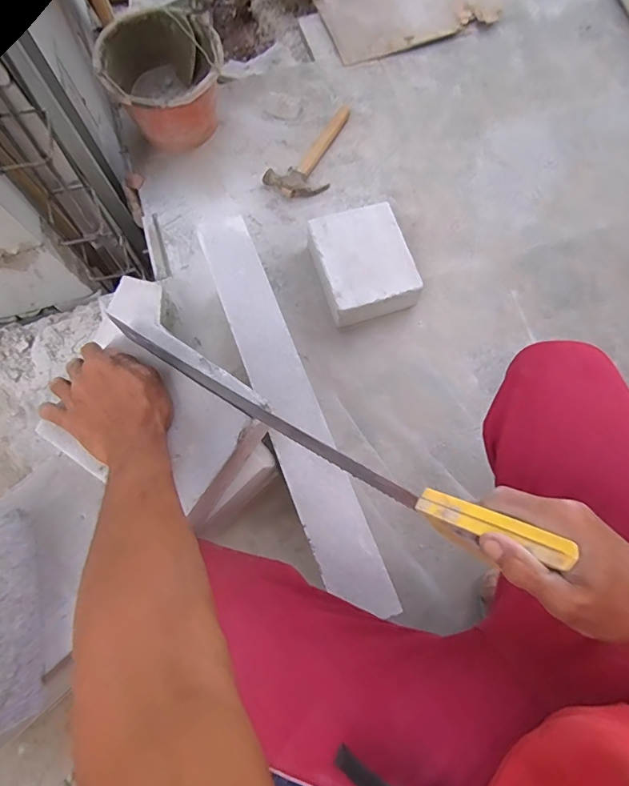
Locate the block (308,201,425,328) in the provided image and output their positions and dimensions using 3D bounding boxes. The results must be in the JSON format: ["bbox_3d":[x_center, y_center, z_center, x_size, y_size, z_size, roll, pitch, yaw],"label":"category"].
[{"bbox_3d":[0.093,-0.235,0.848,0.162,0.083,0.211,-18,80,-5],"label":"block"}]

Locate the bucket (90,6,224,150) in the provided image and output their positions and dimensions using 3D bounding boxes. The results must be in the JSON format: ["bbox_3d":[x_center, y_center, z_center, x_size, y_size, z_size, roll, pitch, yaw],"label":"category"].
[{"bbox_3d":[-0.291,-0.615,0.926,0.222,0.166,0.244,0,79,-1],"label":"bucket"}]

